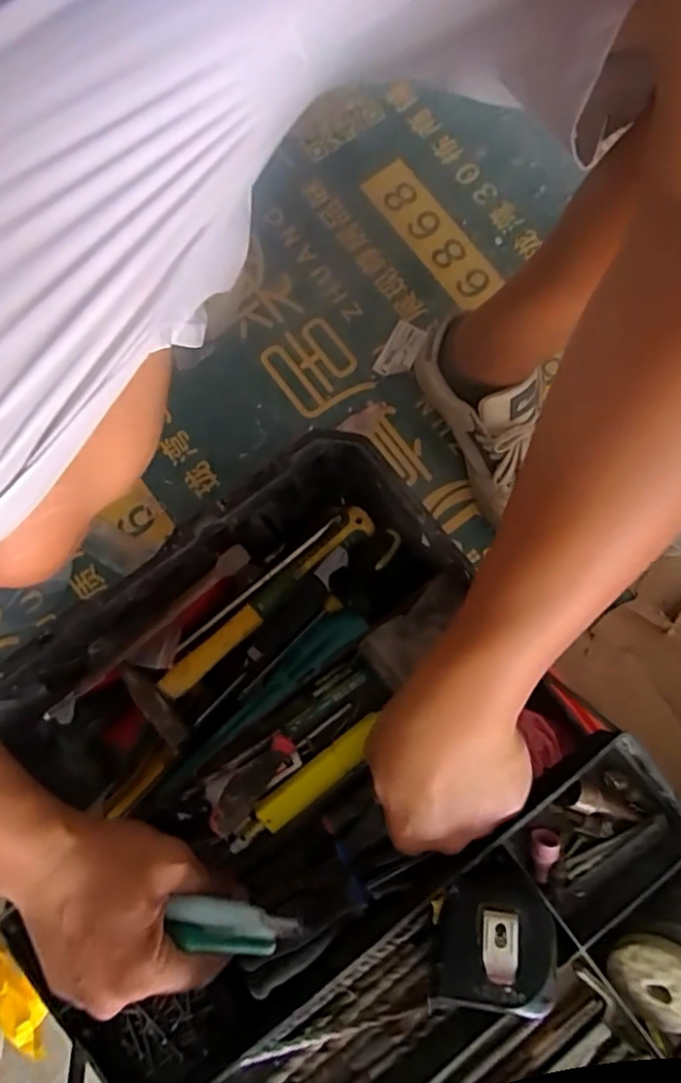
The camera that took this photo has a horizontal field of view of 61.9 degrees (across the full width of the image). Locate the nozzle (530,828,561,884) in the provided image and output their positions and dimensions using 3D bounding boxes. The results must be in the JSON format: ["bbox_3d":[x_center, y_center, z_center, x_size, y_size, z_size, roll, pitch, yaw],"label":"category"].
[{"bbox_3d":[0.129,0.200,0.358,0.015,0.015,0.031,6,92,1],"label":"nozzle"}]

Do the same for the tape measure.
[{"bbox_3d":[0.087,0.222,0.326,0.062,0.034,0.072,5,67,13],"label":"tape measure"}]

